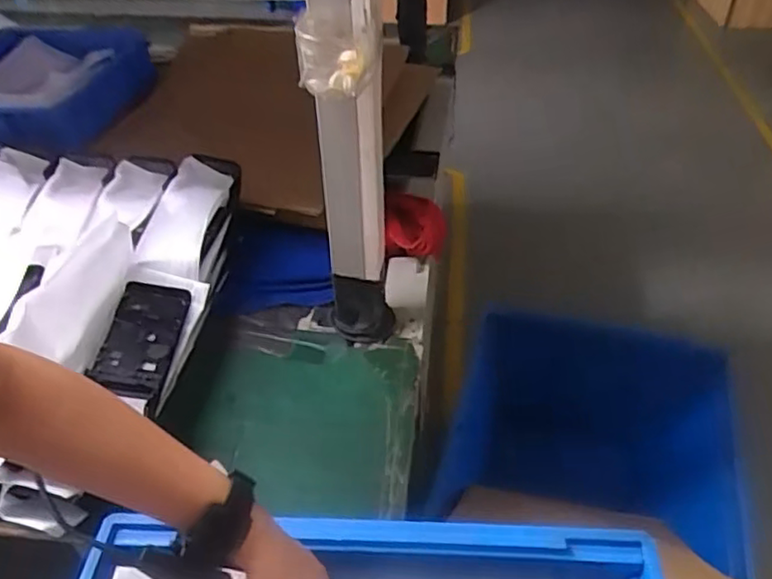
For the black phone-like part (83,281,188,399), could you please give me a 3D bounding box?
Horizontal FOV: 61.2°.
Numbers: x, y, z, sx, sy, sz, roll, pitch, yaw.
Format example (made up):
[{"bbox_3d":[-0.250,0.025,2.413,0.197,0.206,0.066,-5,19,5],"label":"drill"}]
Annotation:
[{"bbox_3d":[-0.277,0.053,0.745,0.080,0.013,0.152,7,49,1],"label":"black phone-like part"}]

